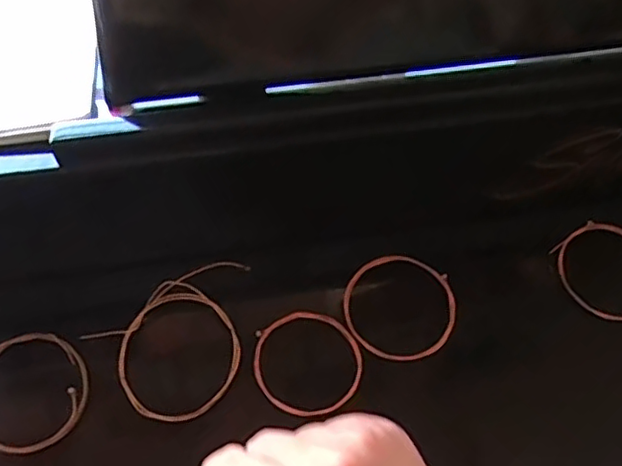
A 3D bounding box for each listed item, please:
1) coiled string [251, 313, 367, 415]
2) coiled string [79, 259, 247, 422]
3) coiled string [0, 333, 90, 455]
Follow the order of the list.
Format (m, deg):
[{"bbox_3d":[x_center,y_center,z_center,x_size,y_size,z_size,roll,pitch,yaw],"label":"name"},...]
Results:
[{"bbox_3d":[-0.002,0.078,0.380,0.064,0.004,0.065,1,62,-3],"label":"coiled string"},{"bbox_3d":[-0.071,0.064,0.379,0.100,0.009,0.080,-36,70,-14],"label":"coiled string"},{"bbox_3d":[-0.166,0.091,0.363,0.072,0.010,0.067,-1,65,3],"label":"coiled string"}]

